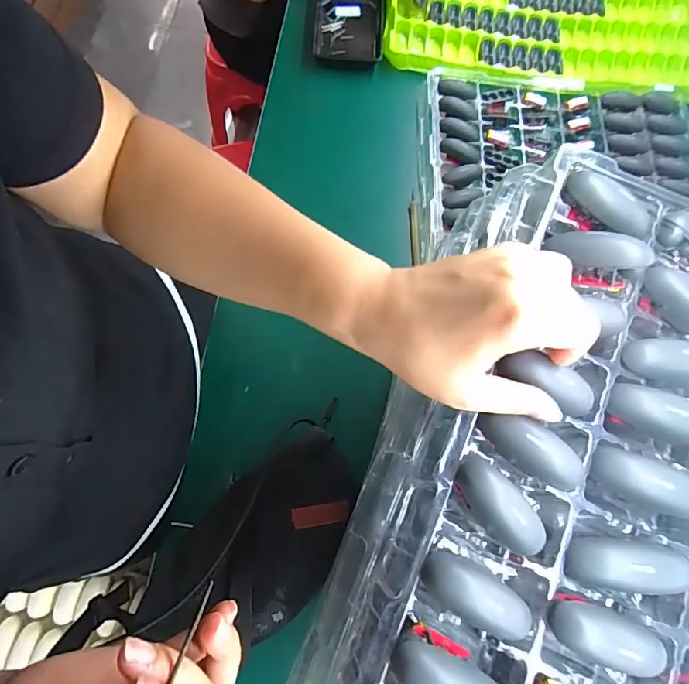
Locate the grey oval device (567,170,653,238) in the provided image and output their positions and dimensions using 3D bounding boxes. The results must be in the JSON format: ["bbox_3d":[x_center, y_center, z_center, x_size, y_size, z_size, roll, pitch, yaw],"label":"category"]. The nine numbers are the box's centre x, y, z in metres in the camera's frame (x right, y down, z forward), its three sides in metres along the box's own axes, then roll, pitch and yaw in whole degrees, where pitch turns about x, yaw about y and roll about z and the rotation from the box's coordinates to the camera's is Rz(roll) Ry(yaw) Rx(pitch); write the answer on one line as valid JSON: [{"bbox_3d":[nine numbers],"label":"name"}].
[{"bbox_3d":[0.177,-0.093,0.299,0.061,0.020,0.017,31,74,6],"label":"grey oval device"}]

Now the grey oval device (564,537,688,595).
[{"bbox_3d":[0.155,0.122,0.243,0.066,0.018,0.026,9,73,-1],"label":"grey oval device"}]

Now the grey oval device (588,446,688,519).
[{"bbox_3d":[0.174,0.081,0.255,0.063,0.016,0.027,20,73,19],"label":"grey oval device"}]

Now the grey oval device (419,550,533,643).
[{"bbox_3d":[0.070,0.133,0.234,0.059,0.015,0.026,30,74,6],"label":"grey oval device"}]

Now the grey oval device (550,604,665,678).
[{"bbox_3d":[0.138,0.153,0.229,0.062,0.017,0.025,18,73,2],"label":"grey oval device"}]

